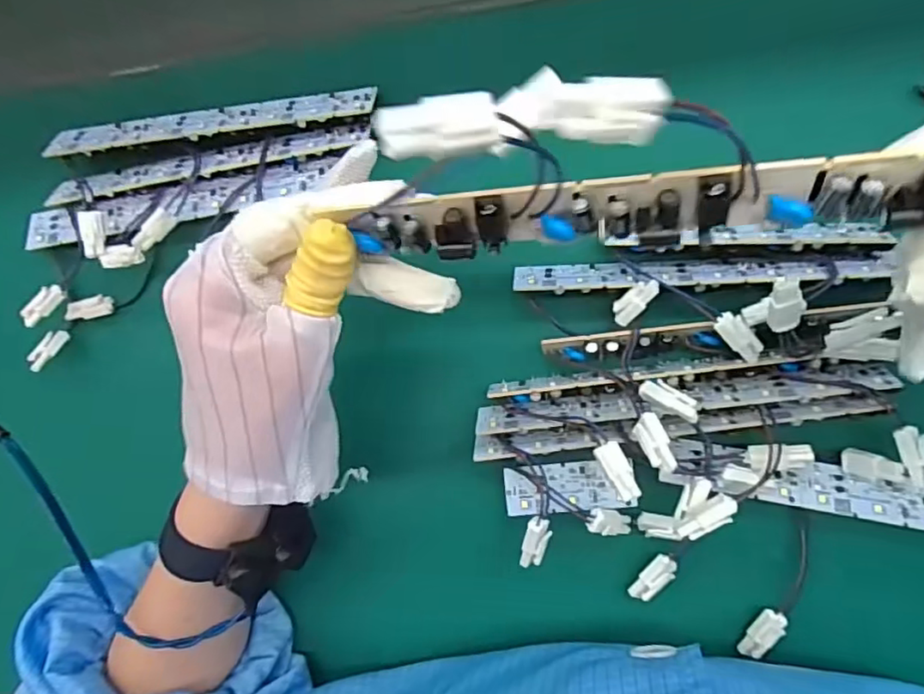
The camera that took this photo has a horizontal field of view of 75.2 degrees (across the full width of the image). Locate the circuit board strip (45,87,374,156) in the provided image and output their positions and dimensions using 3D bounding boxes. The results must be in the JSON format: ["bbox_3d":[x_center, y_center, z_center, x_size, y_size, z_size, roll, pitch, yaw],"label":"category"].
[{"bbox_3d":[-0.136,-0.123,0.327,0.183,0.006,0.024,-5,58,6],"label":"circuit board strip"}]

